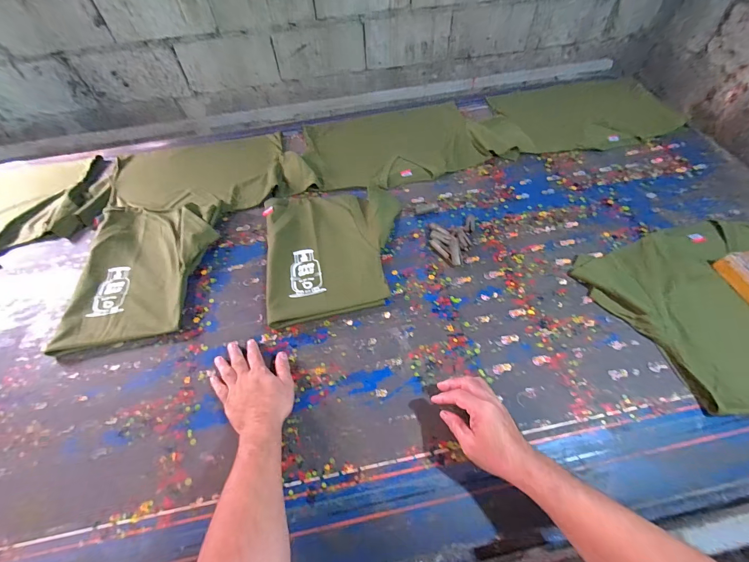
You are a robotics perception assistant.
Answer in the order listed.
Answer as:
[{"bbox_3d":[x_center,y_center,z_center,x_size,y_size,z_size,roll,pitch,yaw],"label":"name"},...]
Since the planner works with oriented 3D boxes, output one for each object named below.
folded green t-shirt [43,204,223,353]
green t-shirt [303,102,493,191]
[{"bbox_3d":[-0.536,-0.030,0.752,0.288,0.033,0.383,-4,55,0],"label":"folded green t-shirt"},{"bbox_3d":[0.052,-0.415,1.008,0.499,0.032,0.356,-12,56,-5],"label":"green t-shirt"}]

